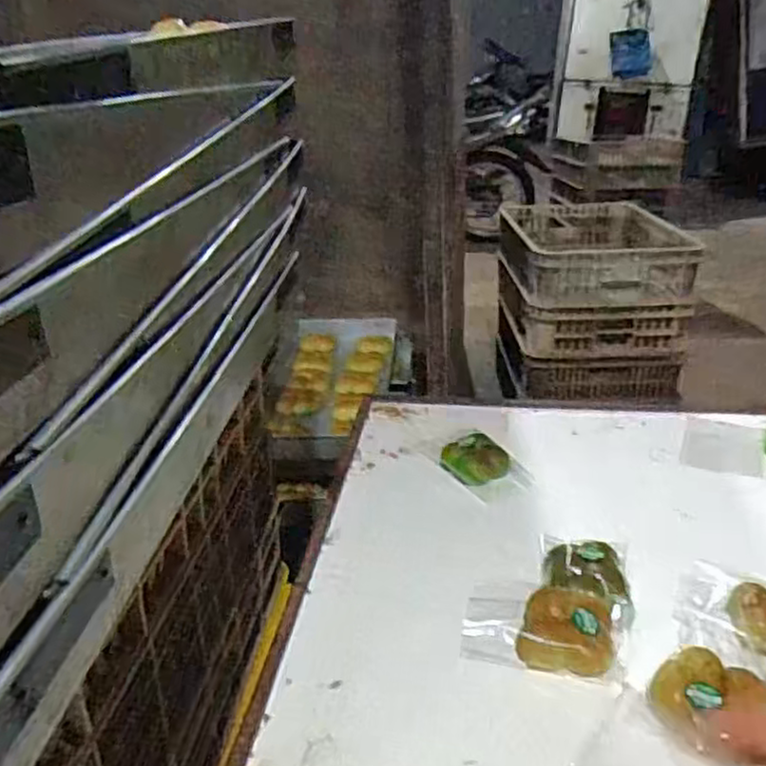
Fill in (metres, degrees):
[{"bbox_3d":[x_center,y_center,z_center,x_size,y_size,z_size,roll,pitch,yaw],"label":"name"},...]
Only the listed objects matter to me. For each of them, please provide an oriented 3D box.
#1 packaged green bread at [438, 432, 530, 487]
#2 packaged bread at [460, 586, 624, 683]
[{"bbox_3d":[0.177,0.139,1.247,0.107,0.045,0.153,-18,28,-31],"label":"packaged green bread"},{"bbox_3d":[0.200,0.306,0.891,0.193,0.044,0.116,2,25,12],"label":"packaged bread"}]

